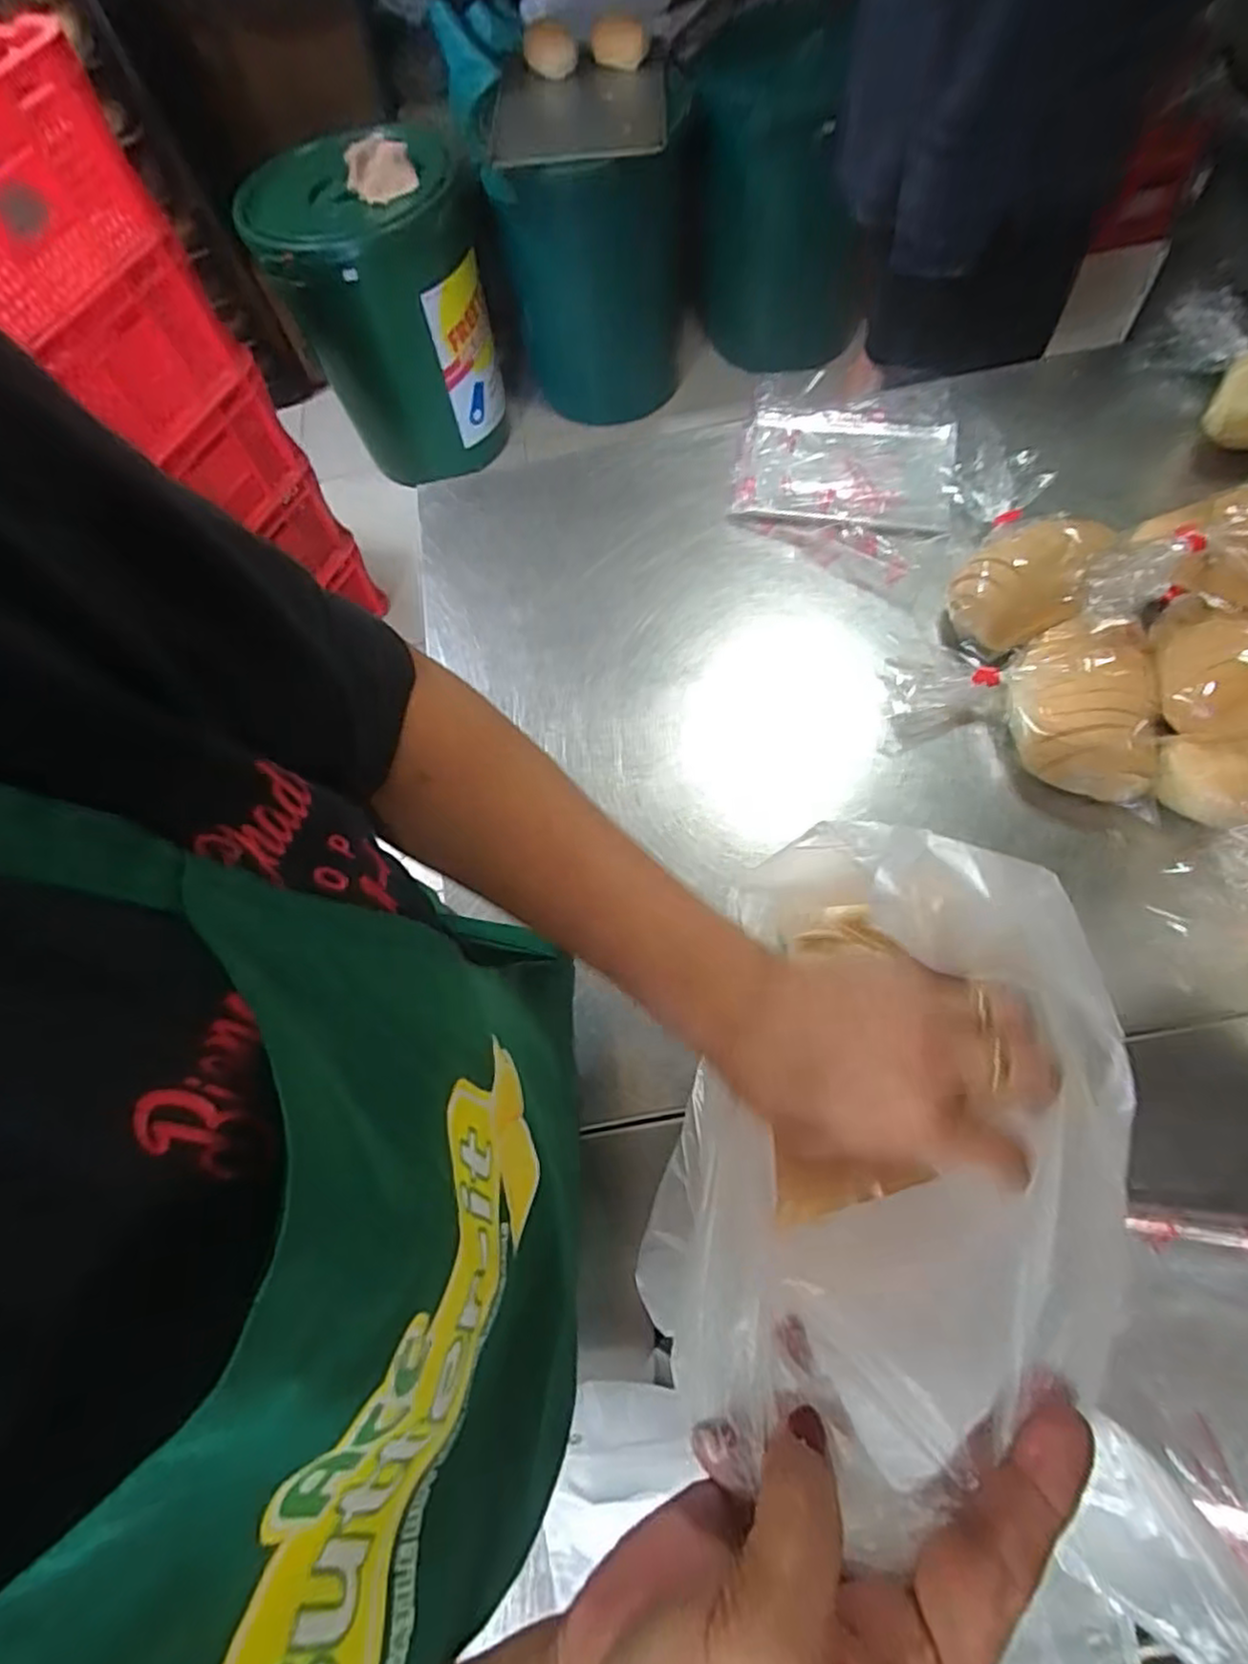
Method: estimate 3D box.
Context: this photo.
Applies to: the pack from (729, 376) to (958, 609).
[{"bbox_3d":[0.199,-0.322,0.626,0.191,0.039,0.248,10,68,10],"label":"pack"}]

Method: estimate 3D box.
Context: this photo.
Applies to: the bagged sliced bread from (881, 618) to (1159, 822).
[{"bbox_3d":[0.286,-0.090,0.490,0.178,0.072,0.098,15,69,12],"label":"bagged sliced bread"}]

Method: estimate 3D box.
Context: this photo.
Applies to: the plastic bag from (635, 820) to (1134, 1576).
[{"bbox_3d":[0.111,0.110,0.259,0.169,0.057,0.219,14,62,12],"label":"plastic bag"}]

